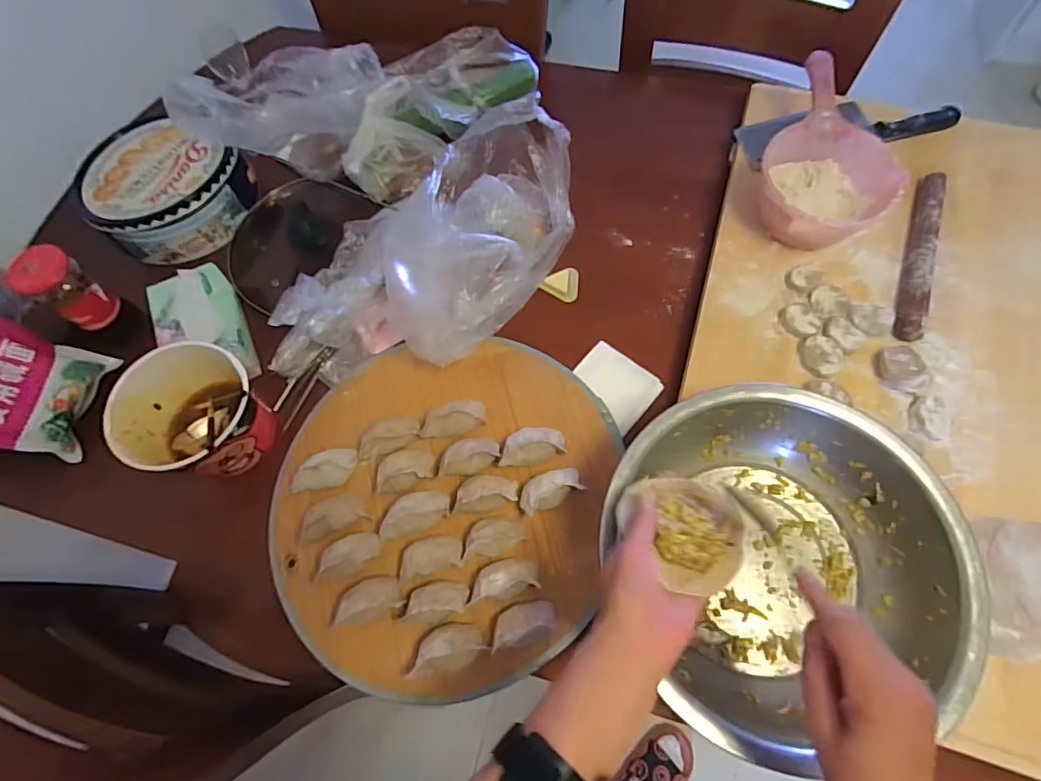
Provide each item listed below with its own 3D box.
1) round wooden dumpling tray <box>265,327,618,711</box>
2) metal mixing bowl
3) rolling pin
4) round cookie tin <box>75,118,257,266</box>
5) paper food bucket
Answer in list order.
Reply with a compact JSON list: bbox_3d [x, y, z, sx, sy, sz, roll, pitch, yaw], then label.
[{"bbox_3d":[-0.089,0.113,0.585,0.359,0.046,0.378,-1,66,2],"label":"round wooden dumpling tray"},{"bbox_3d":[0.228,0.143,0.485,0.280,0.101,0.288,-1,66,2],"label":"metal mixing bowl"},{"bbox_3d":[0.480,-0.163,0.638,0.031,0.022,0.240,20,69,11],"label":"rolling pin"},{"bbox_3d":[-0.503,-0.280,0.763,0.206,0.085,0.193,32,72,15],"label":"round cookie tin"},{"bbox_3d":[-0.359,0.030,0.603,0.145,0.109,0.140,-1,66,2],"label":"paper food bucket"}]

